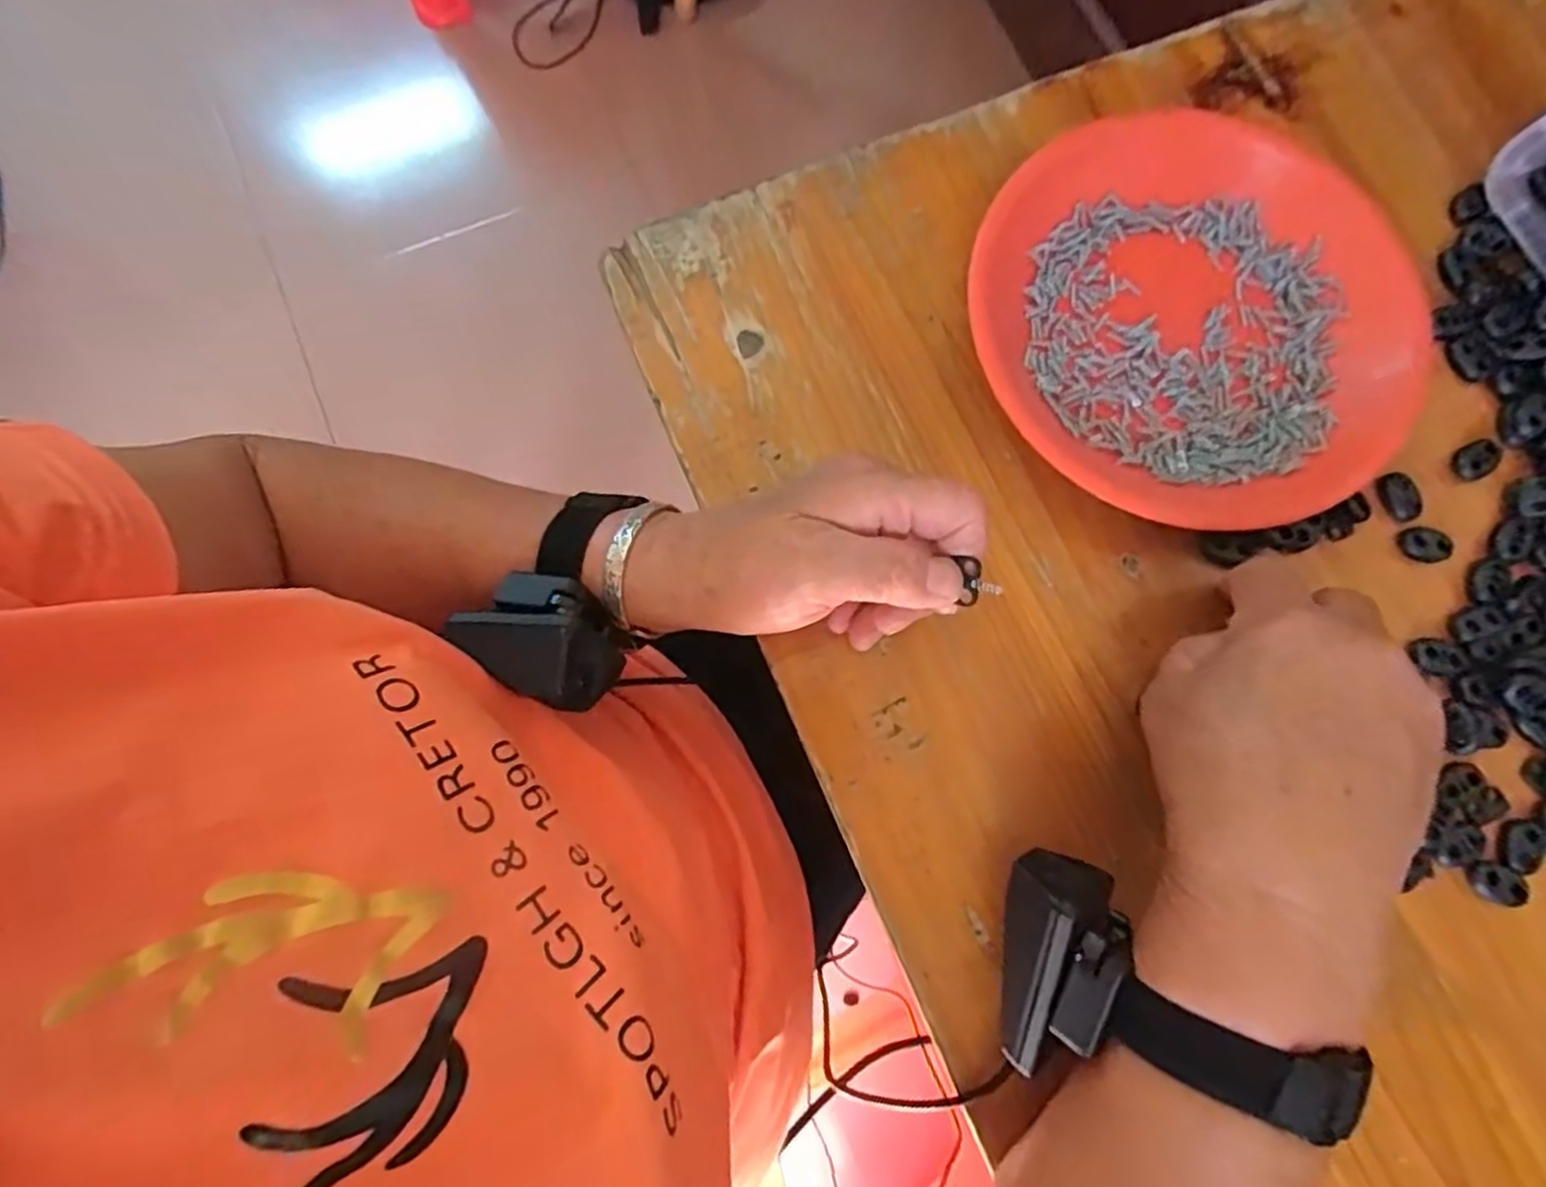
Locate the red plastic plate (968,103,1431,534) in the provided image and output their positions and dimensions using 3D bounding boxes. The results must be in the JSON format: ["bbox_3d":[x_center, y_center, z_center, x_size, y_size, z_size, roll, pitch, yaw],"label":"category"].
[{"bbox_3d":[0.192,-0.126,0.328,0.202,0.023,0.187,0,79,1],"label":"red plastic plate"}]

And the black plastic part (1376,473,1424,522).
[{"bbox_3d":[0.281,-0.043,0.326,0.015,0.007,0.022,-20,80,-3],"label":"black plastic part"}]

